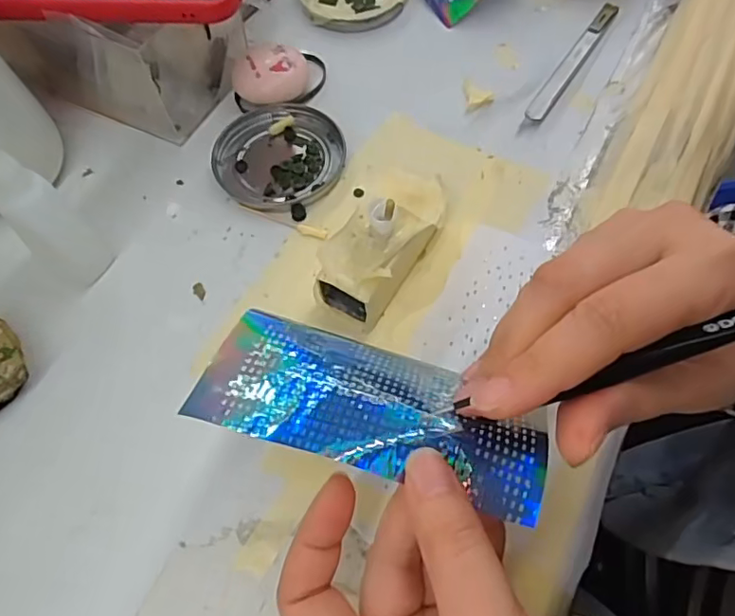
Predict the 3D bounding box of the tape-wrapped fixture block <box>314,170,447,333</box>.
[{"bbox_3d":[0.006,-0.034,0.294,0.043,0.044,0.083,30,67,17],"label":"tape-wrapped fixture block"}]

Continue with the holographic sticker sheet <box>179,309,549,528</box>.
[{"bbox_3d":[0.002,0.034,0.198,0.119,0.020,0.051,18,64,13],"label":"holographic sticker sheet"}]

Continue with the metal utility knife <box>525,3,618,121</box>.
[{"bbox_3d":[0.138,-0.166,0.380,0.012,0.005,0.128,30,67,16],"label":"metal utility knife"}]

